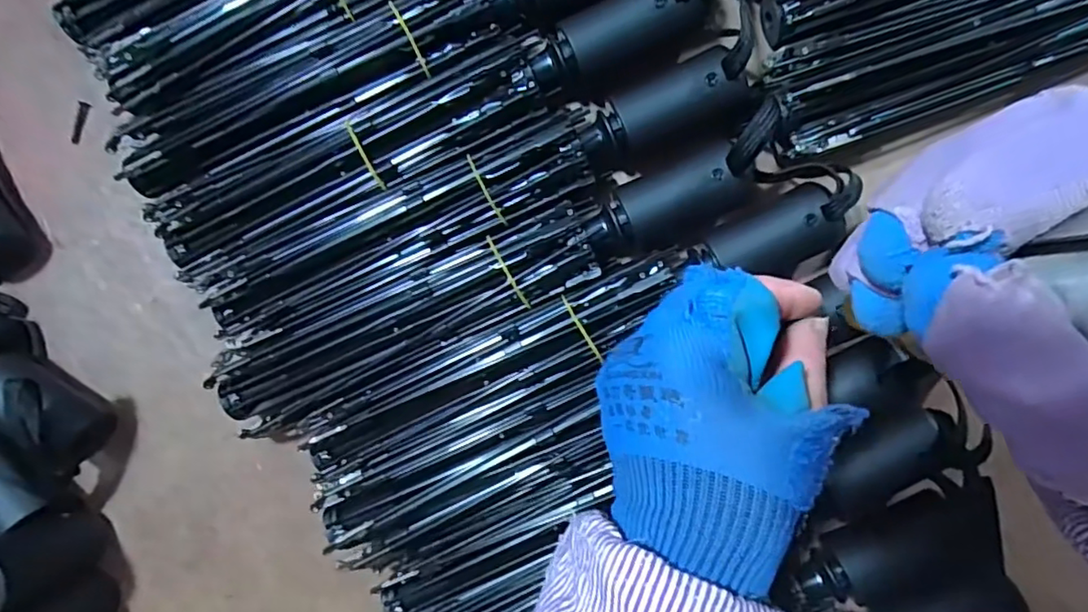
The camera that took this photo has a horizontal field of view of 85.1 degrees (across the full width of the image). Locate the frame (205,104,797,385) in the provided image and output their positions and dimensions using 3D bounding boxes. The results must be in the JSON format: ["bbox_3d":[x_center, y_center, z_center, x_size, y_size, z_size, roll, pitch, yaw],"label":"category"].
[{"bbox_3d":[-0.020,-0.018,0.278,0.288,0.039,0.048,-21,90,4],"label":"frame"}]

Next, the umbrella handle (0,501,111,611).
[{"bbox_3d":[-0.247,0.122,0.286,0.030,0.063,0.036,-32,89,4],"label":"umbrella handle"}]

